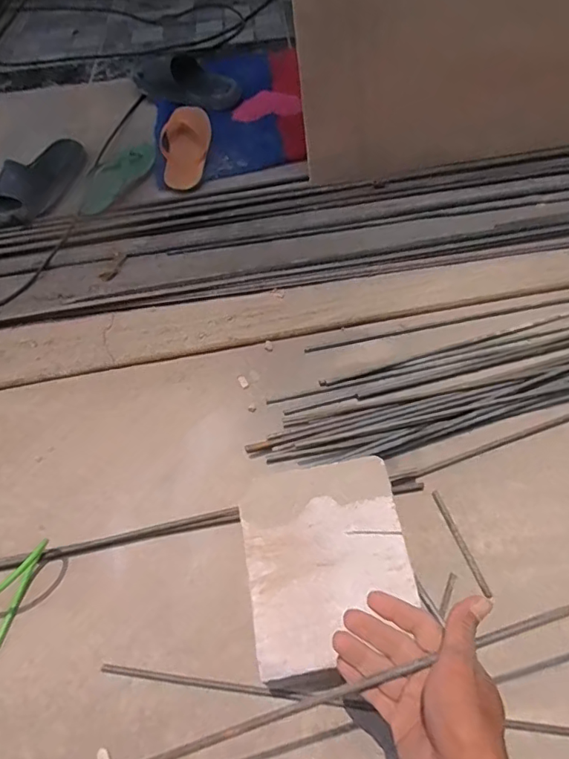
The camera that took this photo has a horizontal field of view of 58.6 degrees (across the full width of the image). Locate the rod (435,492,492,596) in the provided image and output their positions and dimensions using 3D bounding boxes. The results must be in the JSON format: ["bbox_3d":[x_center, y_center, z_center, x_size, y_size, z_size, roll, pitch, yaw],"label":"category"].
[{"bbox_3d":[0.206,0.189,0.595,0.009,0.005,0.130,-15,55,-7],"label":"rod"}]

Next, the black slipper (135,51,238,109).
[{"bbox_3d":[-0.229,-0.670,1.141,0.259,0.070,0.101,12,55,-3],"label":"black slipper"}]

